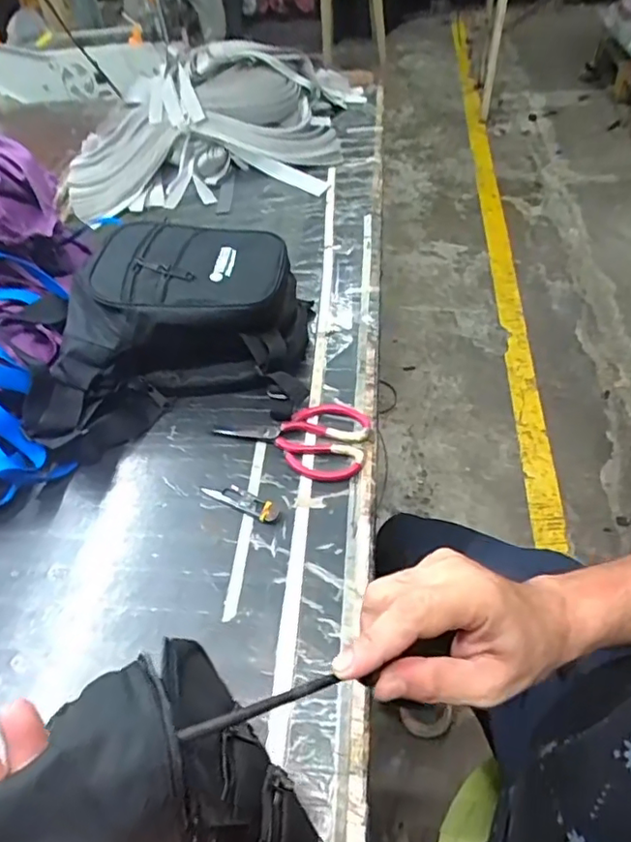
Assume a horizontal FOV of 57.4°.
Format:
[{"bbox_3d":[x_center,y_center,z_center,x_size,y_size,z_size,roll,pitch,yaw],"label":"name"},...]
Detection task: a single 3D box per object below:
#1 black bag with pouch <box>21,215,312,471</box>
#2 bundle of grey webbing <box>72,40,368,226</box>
[{"bbox_3d":[-0.173,-0.111,0.701,0.301,0.145,0.255,-4,49,3],"label":"black bag with pouch"},{"bbox_3d":[-0.199,-0.596,1.127,0.559,0.154,0.373,-5,49,2],"label":"bundle of grey webbing"}]

